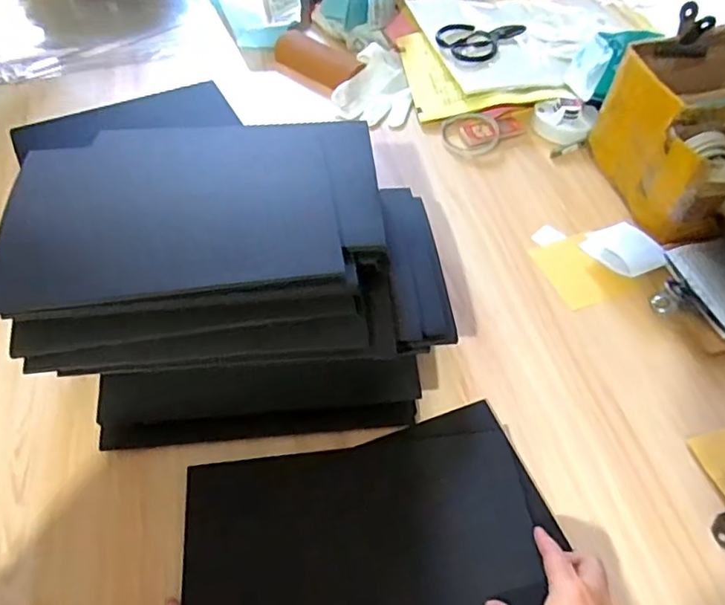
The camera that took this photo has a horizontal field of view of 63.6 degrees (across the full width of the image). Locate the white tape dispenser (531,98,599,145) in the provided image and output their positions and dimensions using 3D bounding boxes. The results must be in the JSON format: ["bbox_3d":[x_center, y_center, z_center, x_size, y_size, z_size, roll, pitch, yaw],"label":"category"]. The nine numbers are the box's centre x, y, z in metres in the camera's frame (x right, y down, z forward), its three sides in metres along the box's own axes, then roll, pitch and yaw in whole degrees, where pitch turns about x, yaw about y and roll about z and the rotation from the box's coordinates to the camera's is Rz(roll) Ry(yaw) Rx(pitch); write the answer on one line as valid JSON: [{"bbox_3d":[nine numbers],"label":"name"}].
[{"bbox_3d":[0.297,-0.269,0.873,0.087,0.034,0.080,2,52,-2],"label":"white tape dispenser"}]

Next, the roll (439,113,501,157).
[{"bbox_3d":[0.157,-0.249,0.853,0.087,0.016,0.080,2,52,-2],"label":"roll"}]

